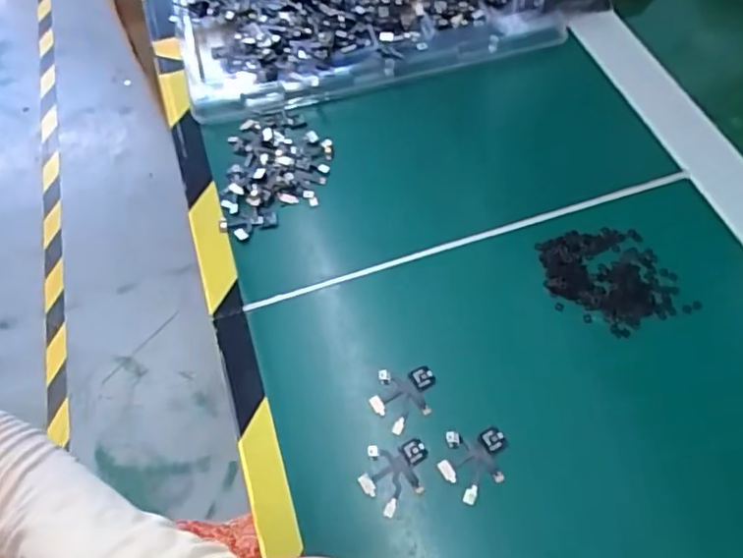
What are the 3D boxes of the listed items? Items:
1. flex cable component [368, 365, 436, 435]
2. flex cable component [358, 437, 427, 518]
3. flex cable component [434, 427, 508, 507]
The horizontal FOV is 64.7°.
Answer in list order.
[{"bbox_3d":[0.016,0.061,0.300,0.033,0.004,0.032,-6,59,0],"label":"flex cable component"},{"bbox_3d":[0.012,0.095,0.280,0.033,0.005,0.032,-9,60,-2],"label":"flex cable component"},{"bbox_3d":[0.050,0.089,0.281,0.034,0.004,0.033,-7,59,0],"label":"flex cable component"}]

